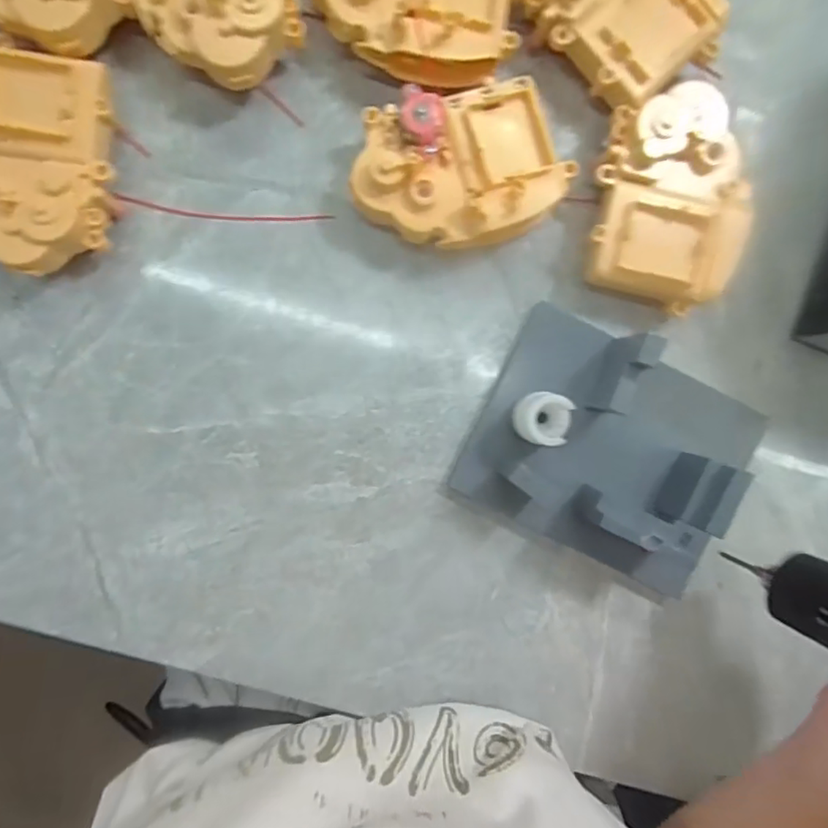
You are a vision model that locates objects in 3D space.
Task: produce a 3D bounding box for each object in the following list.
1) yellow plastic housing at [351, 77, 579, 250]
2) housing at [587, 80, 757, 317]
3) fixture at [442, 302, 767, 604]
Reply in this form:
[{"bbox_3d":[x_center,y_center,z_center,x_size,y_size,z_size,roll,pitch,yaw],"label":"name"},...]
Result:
[{"bbox_3d":[0.023,-0.119,0.280,0.103,0.038,0.075,-7,92,-1],"label":"yellow plastic housing"},{"bbox_3d":[0.127,-0.104,0.284,0.072,0.041,0.097,9,92,-2],"label":"housing"},{"bbox_3d":[0.102,0.023,0.282,0.136,0.050,0.113,27,91,-2],"label":"fixture"}]

